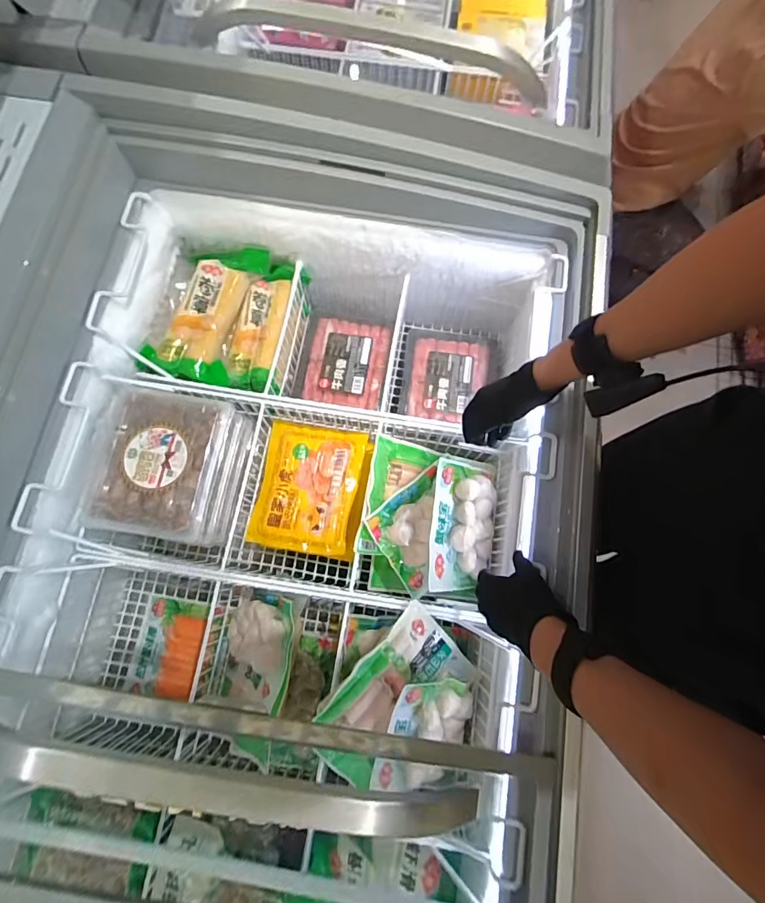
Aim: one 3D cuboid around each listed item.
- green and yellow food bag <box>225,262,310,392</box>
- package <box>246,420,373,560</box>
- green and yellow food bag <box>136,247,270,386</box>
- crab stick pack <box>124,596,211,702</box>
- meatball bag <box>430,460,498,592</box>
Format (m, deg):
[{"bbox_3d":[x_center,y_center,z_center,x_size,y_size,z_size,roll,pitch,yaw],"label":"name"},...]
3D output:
[{"bbox_3d":[-0.209,-0.218,0.793,0.082,0.059,0.235,17,78,3],"label":"green and yellow food bag"},{"bbox_3d":[-0.118,0.059,0.746,0.175,0.032,0.213,8,78,1],"label":"package"},{"bbox_3d":[-0.302,-0.240,0.751,0.142,0.042,0.249,15,78,3],"label":"green and yellow food bag"},{"bbox_3d":[-0.359,0.330,0.744,0.114,0.027,0.149,7,78,1],"label":"crab stick pack"},{"bbox_3d":[0.125,0.111,0.698,0.132,0.063,0.205,14,81,-22],"label":"meatball bag"}]

